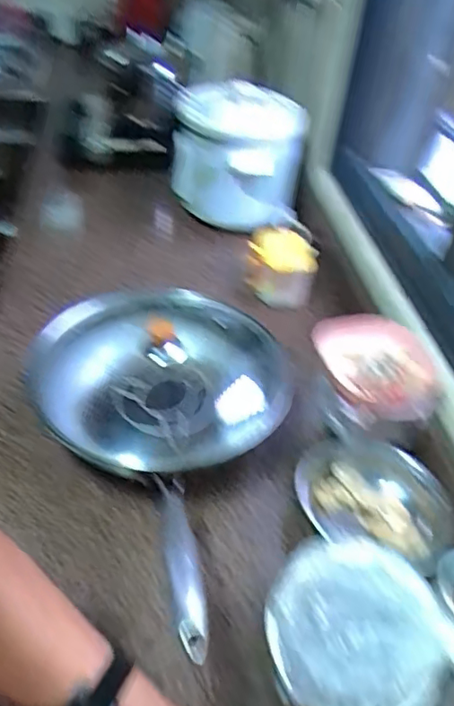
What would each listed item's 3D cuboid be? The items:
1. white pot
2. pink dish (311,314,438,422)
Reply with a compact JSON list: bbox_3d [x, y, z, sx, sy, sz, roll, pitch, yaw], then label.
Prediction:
[{"bbox_3d":[0.015,-0.383,1.102,0.234,0.220,0.208,1,42,-6],"label":"white pot"},{"bbox_3d":[0.187,0.014,0.720,0.151,0.055,0.120,10,42,4],"label":"pink dish"}]

